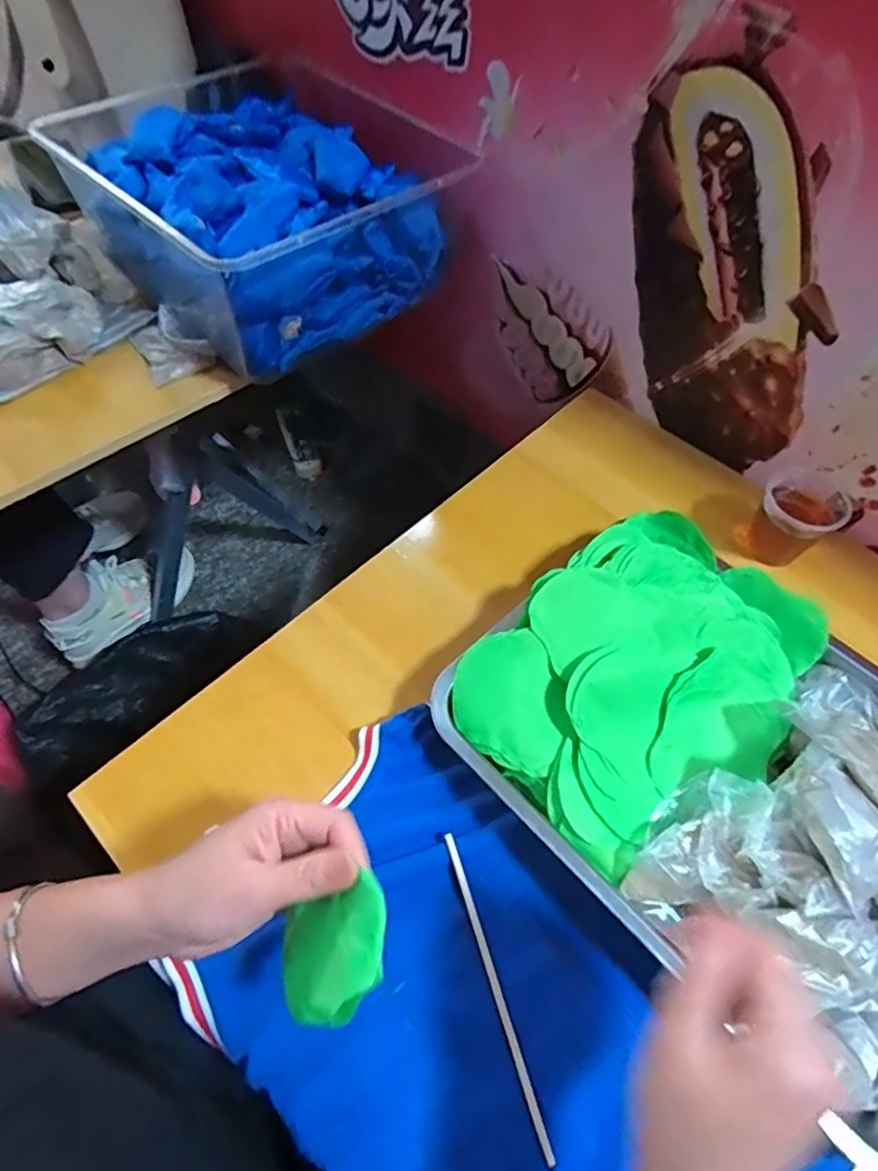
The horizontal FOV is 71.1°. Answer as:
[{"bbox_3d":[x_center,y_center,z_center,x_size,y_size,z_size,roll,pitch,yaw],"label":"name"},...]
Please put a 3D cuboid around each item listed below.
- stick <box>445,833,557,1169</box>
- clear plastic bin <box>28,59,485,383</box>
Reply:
[{"bbox_3d":[0.032,0.227,0.352,0.006,0.011,0.163,-15,59,-11],"label":"stick"},{"bbox_3d":[-0.185,-0.413,0.643,0.335,0.112,0.399,-38,66,-23],"label":"clear plastic bin"}]

